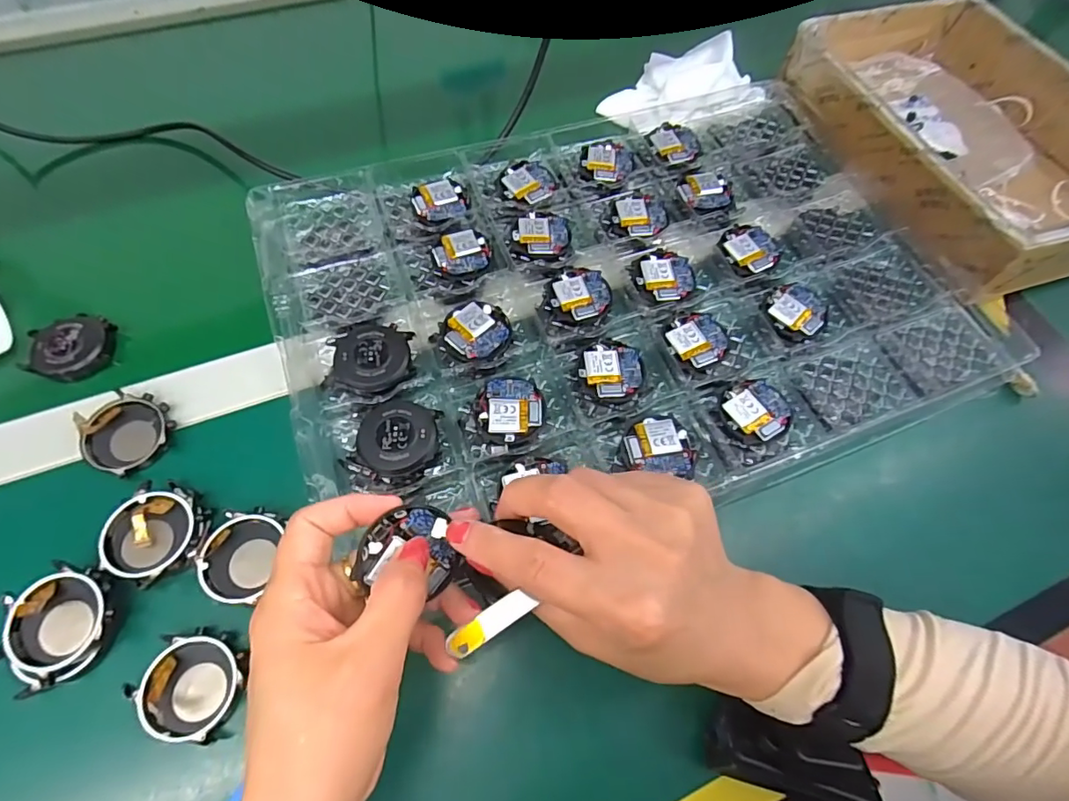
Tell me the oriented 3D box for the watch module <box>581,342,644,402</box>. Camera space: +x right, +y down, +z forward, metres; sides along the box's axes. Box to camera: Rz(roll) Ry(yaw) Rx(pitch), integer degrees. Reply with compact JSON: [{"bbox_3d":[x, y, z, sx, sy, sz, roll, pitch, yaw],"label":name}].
[{"bbox_3d":[0.049,-0.018,0.323,0.040,0.007,0.039,2,65,-1],"label":"watch module"}]

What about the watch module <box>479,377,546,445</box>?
[{"bbox_3d":[-0.013,0.006,0.309,0.038,0.009,0.041,1,65,-2],"label":"watch module"}]

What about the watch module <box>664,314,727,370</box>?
[{"bbox_3d":[0.106,-0.040,0.335,0.038,0.006,0.037,-27,69,-14],"label":"watch module"}]

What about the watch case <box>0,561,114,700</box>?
[{"bbox_3d":[-0.236,0.111,0.253,0.045,0.014,0.052,35,69,14],"label":"watch case"}]

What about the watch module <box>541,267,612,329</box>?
[{"bbox_3d":[0.029,-0.069,0.346,0.049,0.006,0.038,-38,72,-17],"label":"watch module"}]

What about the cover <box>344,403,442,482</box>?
[{"bbox_3d":[-0.078,0.023,0.294,0.046,0.014,0.043,8,65,2],"label":"cover"}]

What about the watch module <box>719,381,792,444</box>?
[{"bbox_3d":[0.135,0.006,0.312,0.044,0.009,0.037,-24,68,-12],"label":"watch module"}]

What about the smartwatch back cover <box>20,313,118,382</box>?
[{"bbox_3d":[-0.300,-0.035,0.335,0.044,0.014,0.043,-1,65,-2],"label":"smartwatch back cover"}]

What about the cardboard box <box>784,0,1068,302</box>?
[{"bbox_3d":[0.346,-0.219,0.406,0.181,0.048,0.270,-16,67,-9],"label":"cardboard box"}]

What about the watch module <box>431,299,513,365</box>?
[{"bbox_3d":[-0.037,-0.044,0.330,0.044,0.009,0.042,33,68,13],"label":"watch module"}]

